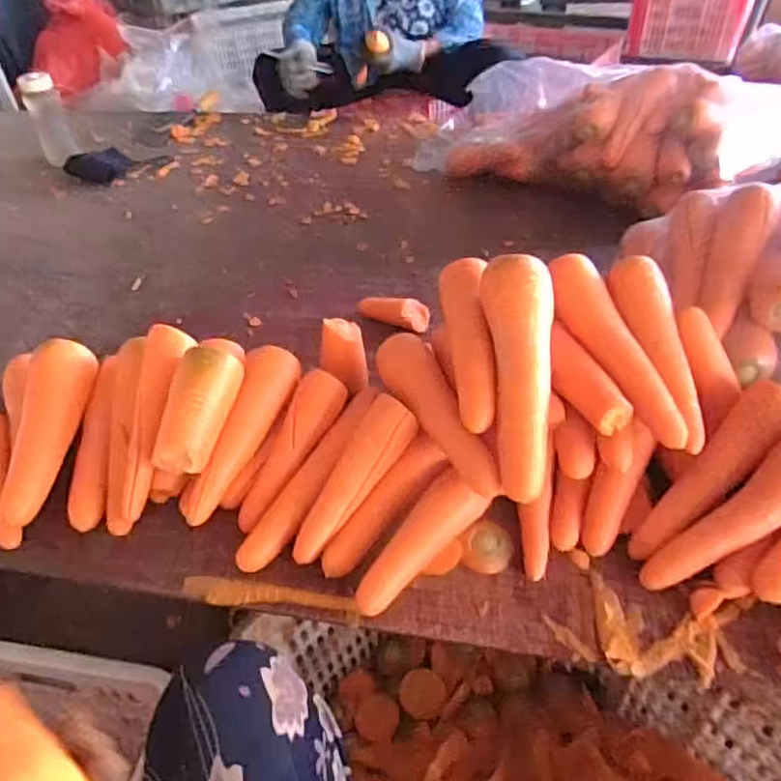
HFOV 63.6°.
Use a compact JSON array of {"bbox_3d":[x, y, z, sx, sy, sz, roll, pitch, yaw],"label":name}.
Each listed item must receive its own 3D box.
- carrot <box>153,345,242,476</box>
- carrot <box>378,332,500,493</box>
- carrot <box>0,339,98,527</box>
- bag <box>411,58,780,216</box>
[{"bbox_3d":[-0.196,0.020,0.636,0.048,0.047,0.128,13,76,17],"label":"carrot"},{"bbox_3d":[0.045,0.018,0.629,0.048,0.037,0.219,-20,46,-16],"label":"carrot"},{"bbox_3d":[-0.370,0.040,0.670,0.060,0.045,0.212,0,62,4],"label":"carrot"},{"bbox_3d":[0.341,-0.467,1.115,0.615,0.192,0.284,25,51,27],"label":"bag"}]

